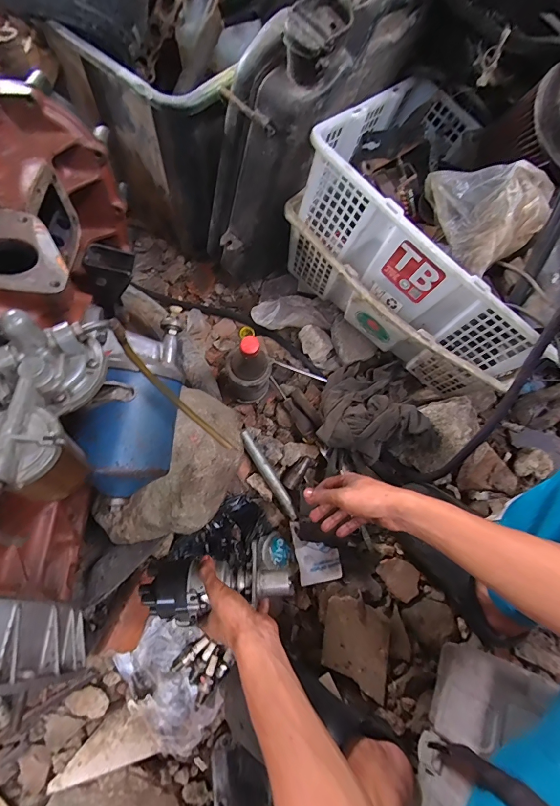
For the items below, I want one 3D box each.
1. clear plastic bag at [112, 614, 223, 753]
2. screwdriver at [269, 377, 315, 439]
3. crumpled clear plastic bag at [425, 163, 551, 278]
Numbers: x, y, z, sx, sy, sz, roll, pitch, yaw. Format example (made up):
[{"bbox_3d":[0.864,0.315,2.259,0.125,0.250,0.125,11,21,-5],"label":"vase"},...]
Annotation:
[{"bbox_3d":[-0.159,0.406,0.567,0.160,0.030,0.129,40,70,17],"label":"clear plastic bag"},{"bbox_3d":[0.020,0.010,0.749,0.025,0.028,0.144,-31,68,-14],"label":"screwdriver"},{"bbox_3d":[0.292,-0.285,0.552,0.097,0.102,0.164,-23,66,-11],"label":"crumpled clear plastic bag"}]

